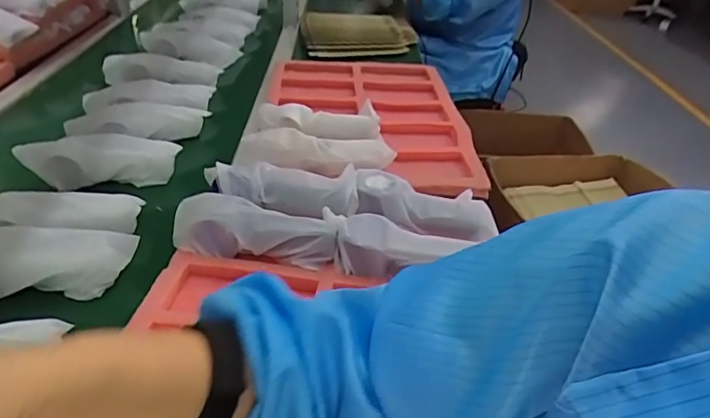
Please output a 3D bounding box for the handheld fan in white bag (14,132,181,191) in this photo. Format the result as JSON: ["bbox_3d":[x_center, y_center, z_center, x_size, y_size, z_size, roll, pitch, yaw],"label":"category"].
[{"bbox_3d":[-0.333,-0.062,0.691,0.183,0.071,0.031,-8,36,-18],"label":"handheld fan in white bag"}]

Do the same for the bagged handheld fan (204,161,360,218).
[{"bbox_3d":[-0.084,-0.026,0.600,0.173,0.032,0.048,3,34,-2],"label":"bagged handheld fan"}]

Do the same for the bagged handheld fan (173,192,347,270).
[{"bbox_3d":[-0.104,0.020,0.563,0.182,0.049,0.058,7,34,4],"label":"bagged handheld fan"}]

